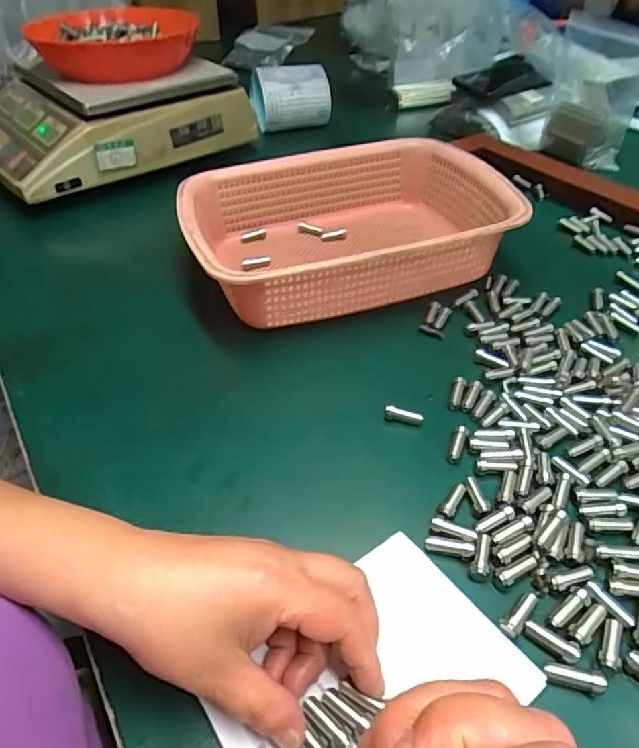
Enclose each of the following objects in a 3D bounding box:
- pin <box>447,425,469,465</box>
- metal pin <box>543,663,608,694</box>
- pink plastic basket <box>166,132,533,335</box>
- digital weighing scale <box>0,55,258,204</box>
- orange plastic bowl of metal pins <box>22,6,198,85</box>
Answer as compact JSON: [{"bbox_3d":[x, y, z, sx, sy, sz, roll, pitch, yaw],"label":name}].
[{"bbox_3d":[0.095,0.048,0.367,0.010,0.007,0.029,13,44,18],"label":"pin"},{"bbox_3d":[0.124,0.147,0.259,0.027,0.008,0.009,8,43,14],"label":"metal pin"},{"bbox_3d":[0.029,-0.142,0.526,0.303,0.081,0.212,-13,42,-10],"label":"pink plastic basket"},{"bbox_3d":[-0.312,-0.357,0.754,0.289,0.117,0.325,34,54,32],"label":"digital weighing scale"},{"bbox_3d":[-0.264,-0.435,0.715,0.188,0.066,0.184,-2,42,2],"label":"orange plastic bowl of metal pins"}]

